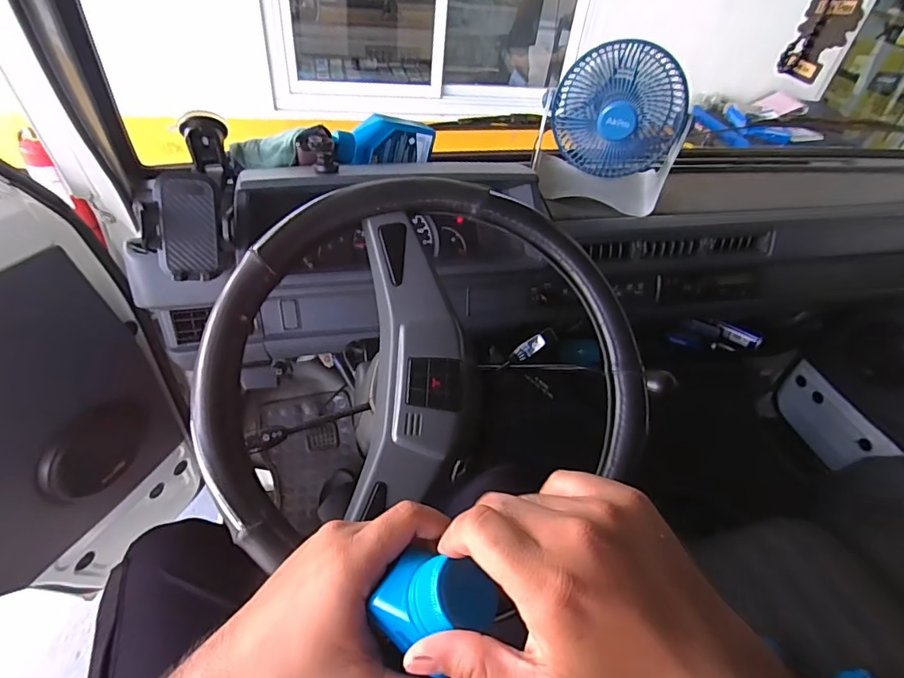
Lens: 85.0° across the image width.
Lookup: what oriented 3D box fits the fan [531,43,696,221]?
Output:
[{"bbox_3d":[0.228,-0.296,0.701,0.188,0.183,0.117,26,46,18],"label":"fan"}]

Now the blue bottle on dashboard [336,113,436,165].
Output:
[{"bbox_3d":[-0.096,-0.283,0.703,0.147,0.059,0.040,-14,48,-22],"label":"blue bottle on dashboard"}]

